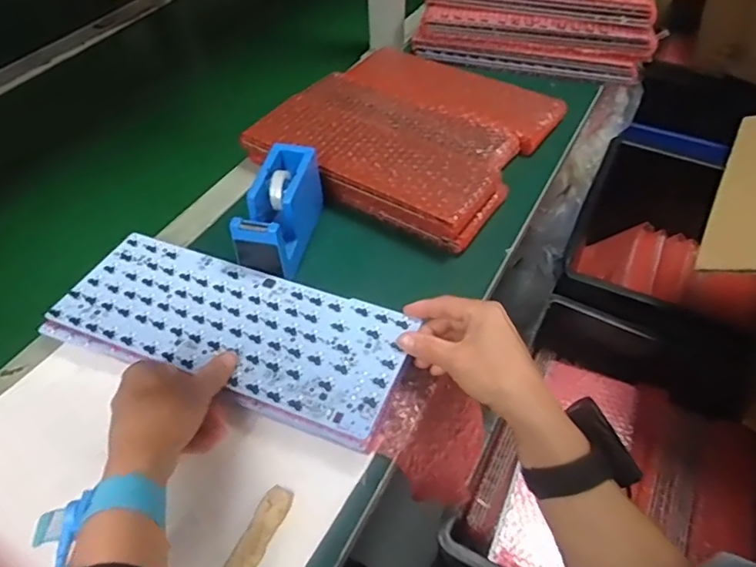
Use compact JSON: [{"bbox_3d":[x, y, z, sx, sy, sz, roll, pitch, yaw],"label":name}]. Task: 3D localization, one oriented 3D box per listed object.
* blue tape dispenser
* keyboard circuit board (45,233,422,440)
[{"bbox_3d":[-0.095,-0.069,0.557,0.054,0.072,0.137,9,50,7],"label":"blue tape dispenser"},{"bbox_3d":[-0.126,0.031,0.491,0.306,0.006,0.119,18,52,17],"label":"keyboard circuit board"}]

